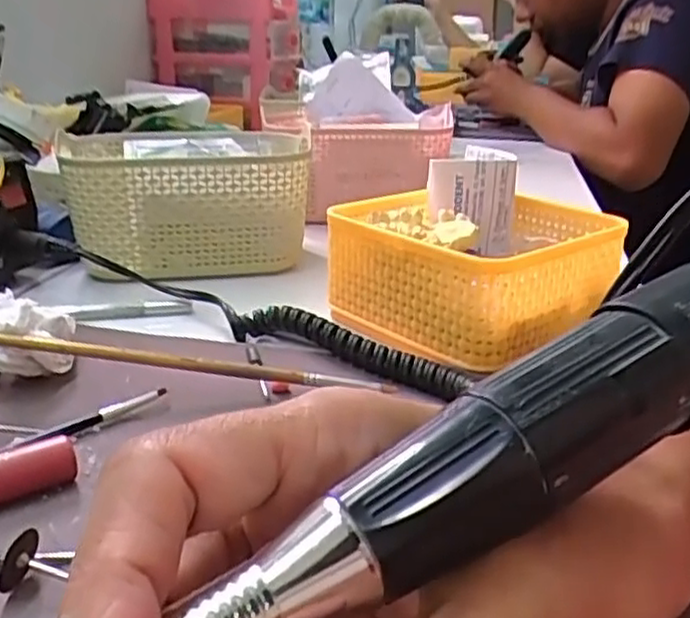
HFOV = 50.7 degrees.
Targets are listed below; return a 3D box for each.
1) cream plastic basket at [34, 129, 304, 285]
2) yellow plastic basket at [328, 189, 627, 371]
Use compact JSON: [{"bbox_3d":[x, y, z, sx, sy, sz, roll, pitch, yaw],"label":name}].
[{"bbox_3d":[-0.121,-0.079,0.534,0.186,0.082,0.143,-6,22,-19],"label":"cream plastic basket"},{"bbox_3d":[0.075,-0.024,0.429,0.134,0.063,0.130,-17,28,-39],"label":"yellow plastic basket"}]

